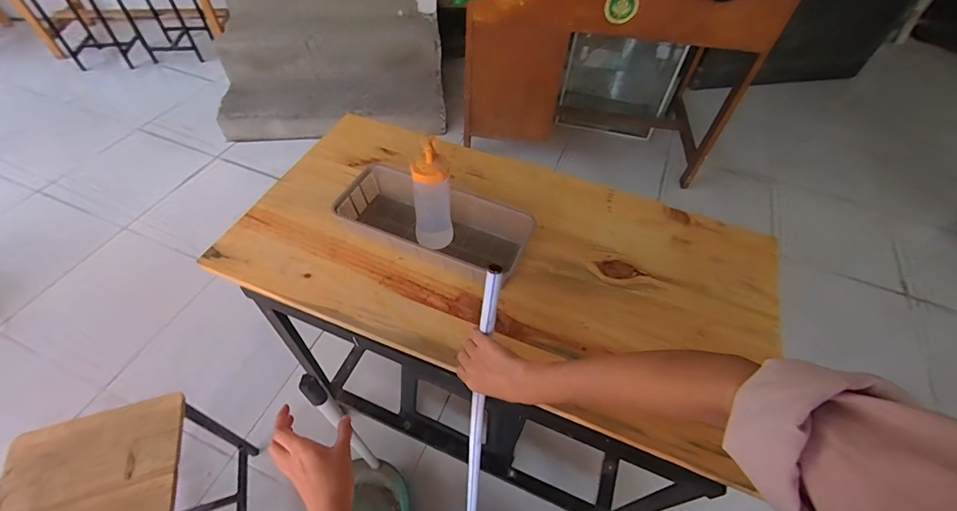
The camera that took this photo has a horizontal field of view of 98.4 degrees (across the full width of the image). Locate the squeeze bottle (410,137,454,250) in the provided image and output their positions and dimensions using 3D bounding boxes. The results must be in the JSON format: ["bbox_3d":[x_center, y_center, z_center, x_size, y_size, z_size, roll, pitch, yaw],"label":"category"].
[{"bbox_3d":[-0.078,-0.093,0.690,0.066,0.184,0.056,14,53,7],"label":"squeeze bottle"}]

